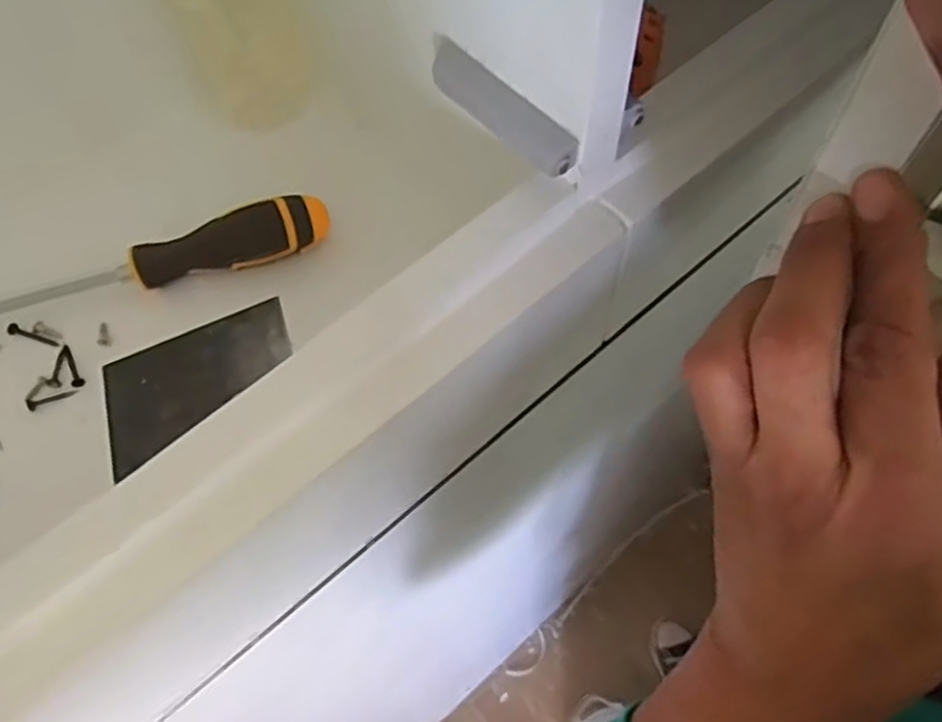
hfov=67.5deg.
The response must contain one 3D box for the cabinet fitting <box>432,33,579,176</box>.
[{"bbox_3d":[0.010,-0.102,0.280,0.016,0.011,0.078,-40,67,-15],"label":"cabinet fitting"}]

